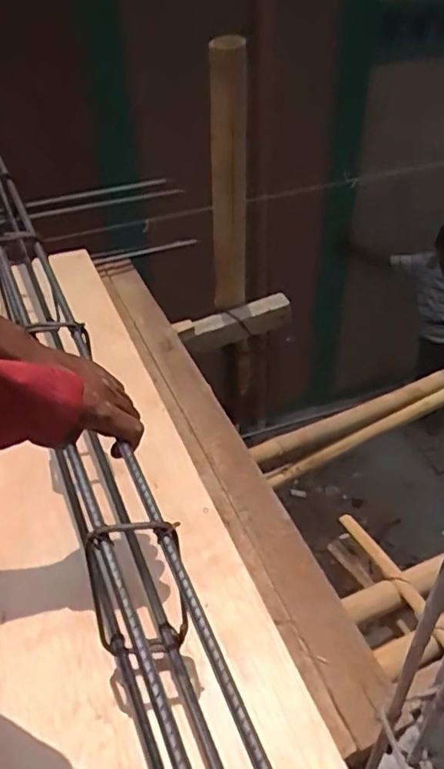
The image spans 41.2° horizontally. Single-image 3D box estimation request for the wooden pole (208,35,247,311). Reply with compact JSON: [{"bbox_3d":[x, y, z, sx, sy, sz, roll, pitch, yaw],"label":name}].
[{"bbox_3d":[0.011,-0.347,1.044,0.061,0.464,0.070,1,39,2],"label":"wooden pole"}]

